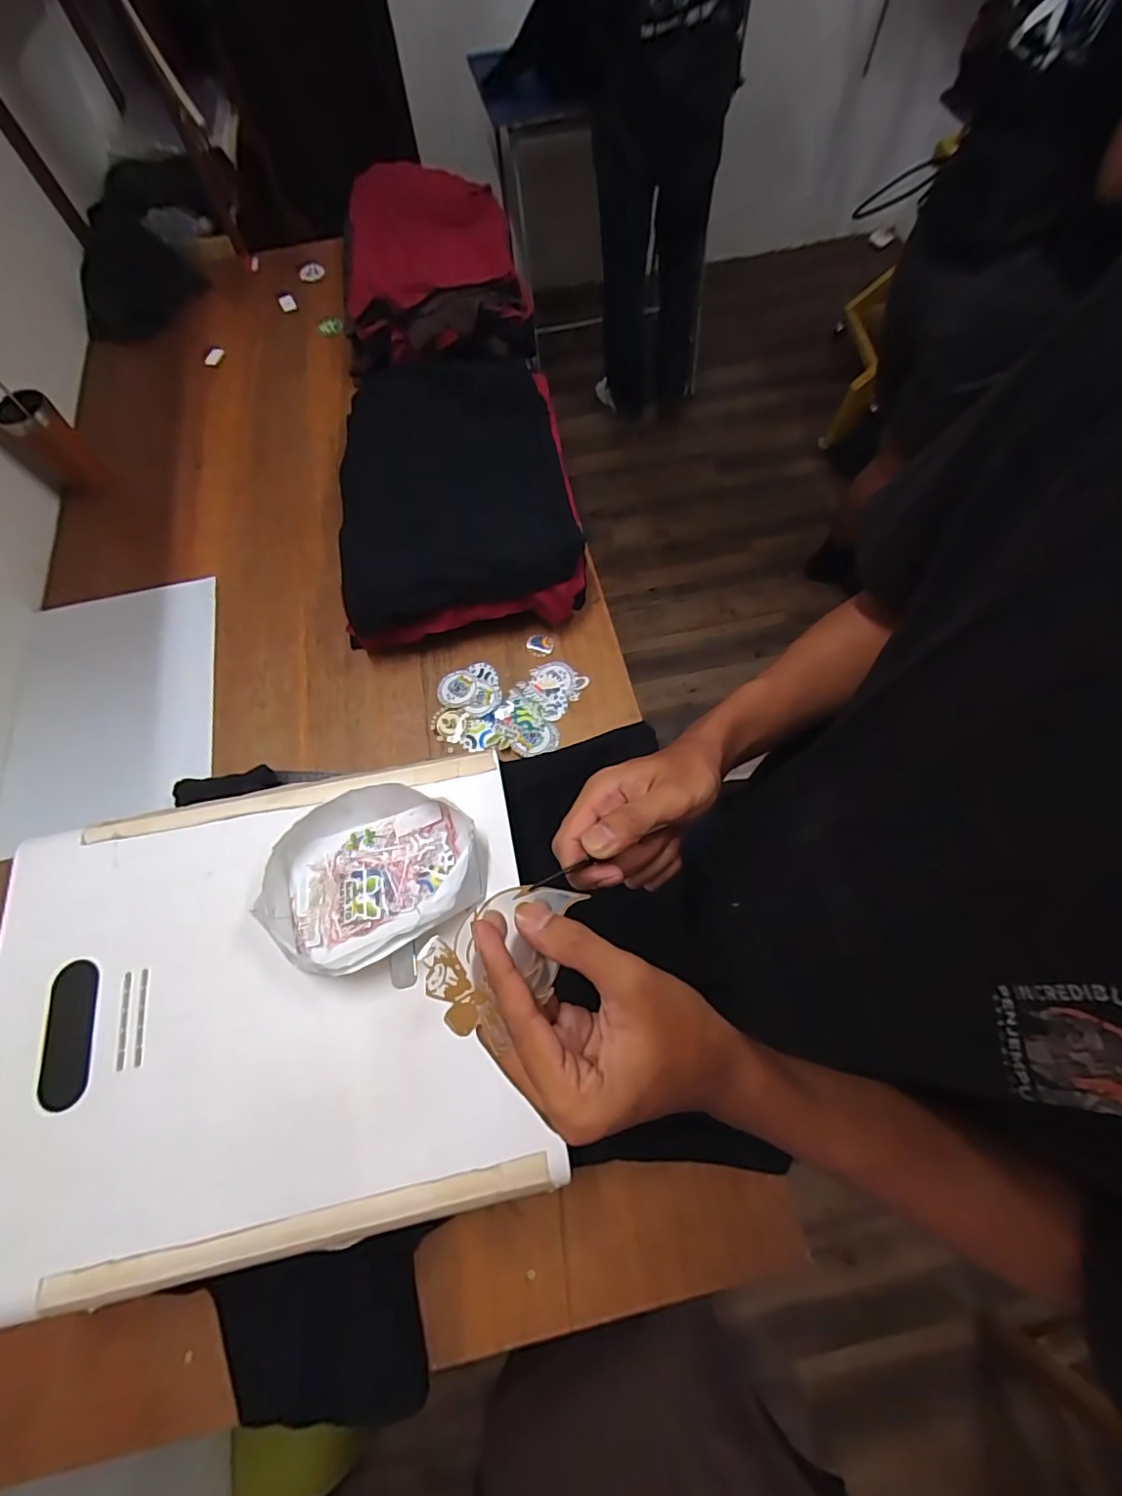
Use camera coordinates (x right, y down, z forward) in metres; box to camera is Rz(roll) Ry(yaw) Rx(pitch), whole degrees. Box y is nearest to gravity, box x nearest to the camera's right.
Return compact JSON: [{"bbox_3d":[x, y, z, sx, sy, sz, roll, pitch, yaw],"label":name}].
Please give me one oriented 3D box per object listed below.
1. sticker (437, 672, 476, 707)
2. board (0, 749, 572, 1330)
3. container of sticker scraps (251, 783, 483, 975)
[{"bbox_3d":[-0.155,-0.087,0.822,0.056,0.004,0.056,-1,70,3],"label":"sticker"},{"bbox_3d":[-0.282,0.227,0.514,0.500,0.020,0.399,-11,68,-4],"label":"board"},{"bbox_3d":[-0.178,0.117,0.531,0.192,0.050,0.154,-27,70,-10],"label":"container of sticker scraps"}]

